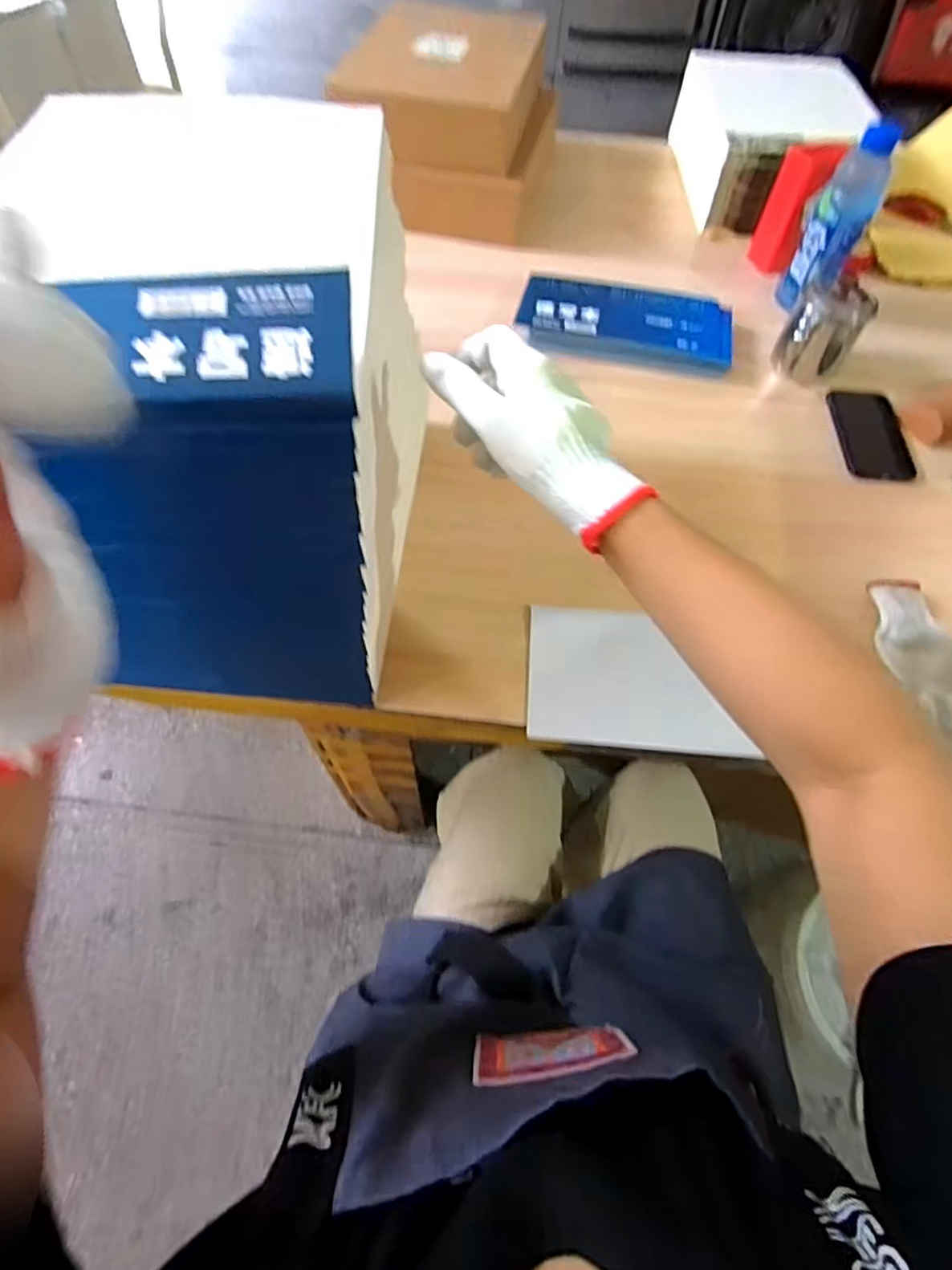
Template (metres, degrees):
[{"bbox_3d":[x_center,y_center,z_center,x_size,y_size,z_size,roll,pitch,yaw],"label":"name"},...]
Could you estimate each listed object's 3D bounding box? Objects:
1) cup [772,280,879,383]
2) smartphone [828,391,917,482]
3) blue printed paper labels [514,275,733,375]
[{"bbox_3d":[0.436,-0.381,0.746,0.087,0.093,0.101,29,63,14],"label":"cup"},{"bbox_3d":[0.486,-0.246,0.719,0.086,0.013,0.146,4,60,0],"label":"smartphone"},{"bbox_3d":[0.199,-0.416,0.783,0.277,0.013,0.153,10,60,4],"label":"blue printed paper labels"}]

